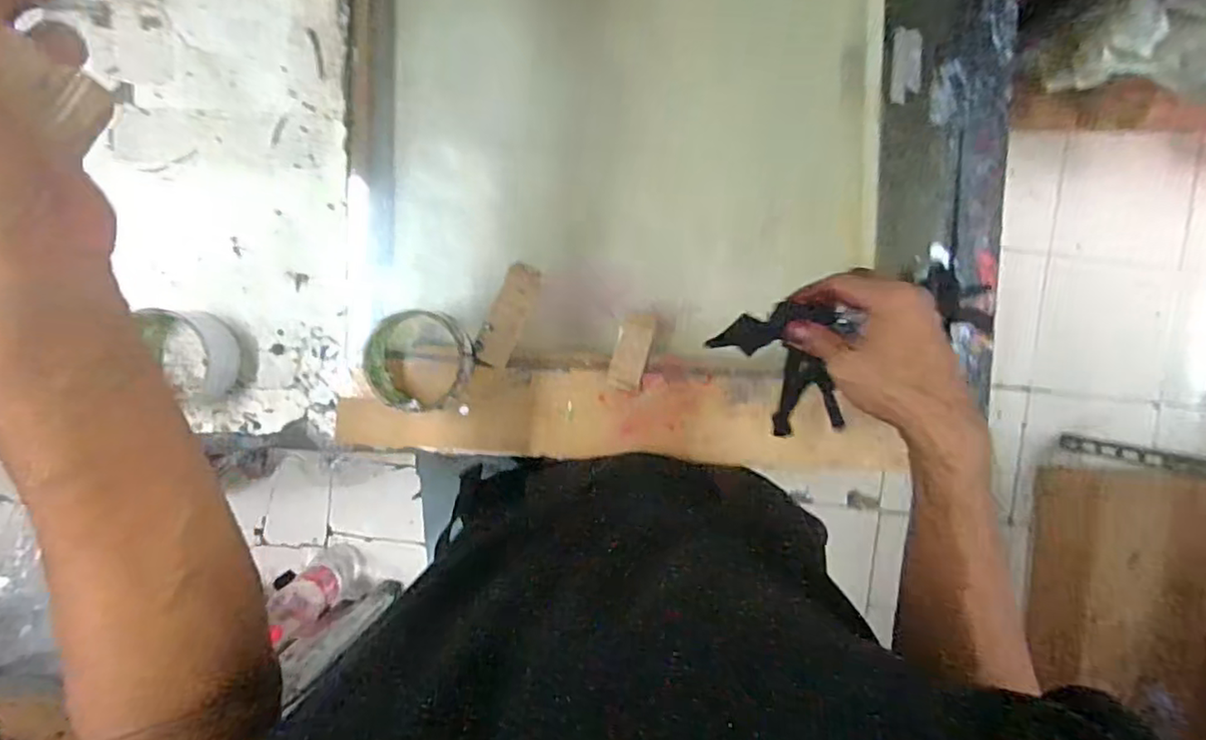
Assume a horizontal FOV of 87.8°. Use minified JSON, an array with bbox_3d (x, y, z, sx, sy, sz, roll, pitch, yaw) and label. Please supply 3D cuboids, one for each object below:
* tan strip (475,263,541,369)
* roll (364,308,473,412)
[{"bbox_3d":[-0.084,-0.048,0.552,0.032,0.012,0.091,23,93,-4],"label":"tan strip"},{"bbox_3d":[-0.155,-0.009,0.531,0.083,0.052,0.081,0,94,-2],"label":"roll"}]

